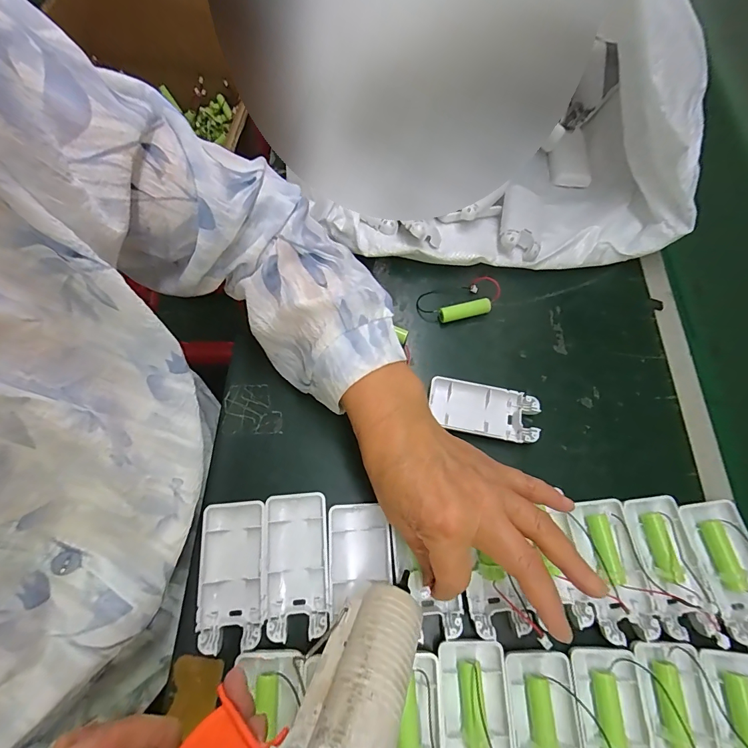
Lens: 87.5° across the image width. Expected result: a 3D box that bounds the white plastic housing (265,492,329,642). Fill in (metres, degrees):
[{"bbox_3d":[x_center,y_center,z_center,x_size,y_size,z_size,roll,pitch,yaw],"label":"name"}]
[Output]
[{"bbox_3d":[-0.057,0.139,0.290,0.044,0.015,0.093,-4,68,-4],"label":"white plastic housing"}]

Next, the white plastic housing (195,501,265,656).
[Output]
[{"bbox_3d":[-0.103,0.144,0.285,0.043,0.017,0.094,-3,68,-4],"label":"white plastic housing"}]

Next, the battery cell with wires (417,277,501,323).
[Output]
[{"bbox_3d":[0.082,-0.073,0.379,0.077,0.023,0.037,-10,69,-7],"label":"battery cell with wires"}]

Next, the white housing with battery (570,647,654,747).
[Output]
[{"bbox_3d":[0.157,0.236,0.256,0.045,0.013,0.092,5,68,-1],"label":"white housing with battery"}]

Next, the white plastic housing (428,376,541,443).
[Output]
[{"bbox_3d":[0.095,0.032,0.340,0.092,0.012,0.044,11,68,2],"label":"white plastic housing"}]

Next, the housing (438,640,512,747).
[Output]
[{"bbox_3d":[0.067,0.229,0.255,0.044,0.017,0.091,0,68,-2],"label":"housing"}]

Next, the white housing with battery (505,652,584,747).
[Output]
[{"bbox_3d":[0.111,0.237,0.255,0.045,0.014,0.091,3,68,-1],"label":"white housing with battery"}]

